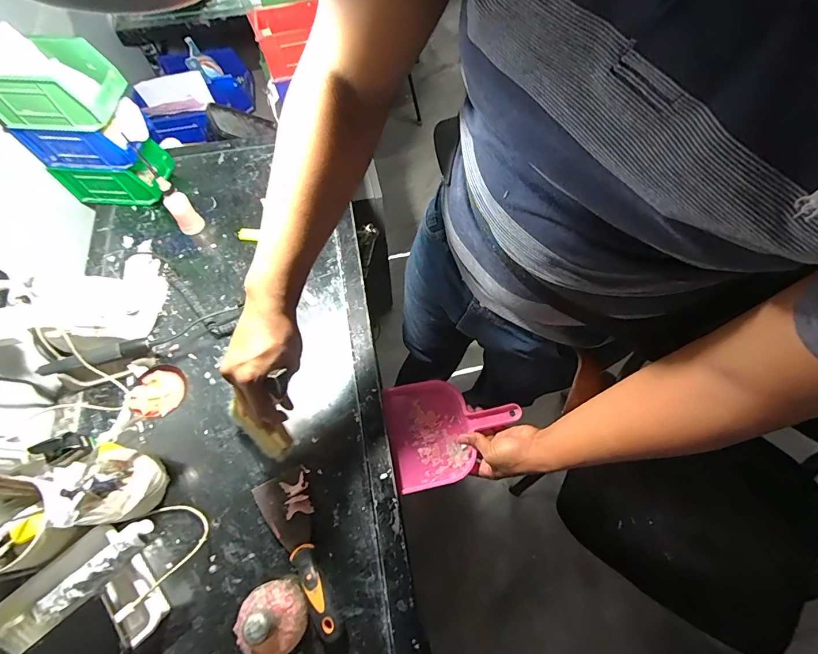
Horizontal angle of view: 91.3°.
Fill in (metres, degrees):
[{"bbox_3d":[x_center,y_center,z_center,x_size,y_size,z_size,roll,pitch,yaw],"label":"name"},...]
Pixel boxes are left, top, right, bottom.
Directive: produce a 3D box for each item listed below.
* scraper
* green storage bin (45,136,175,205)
[{"bbox_3d":[-0.141,0.289,0.518,0.067,0.023,0.201,-25,66,-11],"label":"scraper"},{"bbox_3d":[-0.557,-0.299,0.763,0.186,0.101,0.092,0,64,1],"label":"green storage bin"}]

